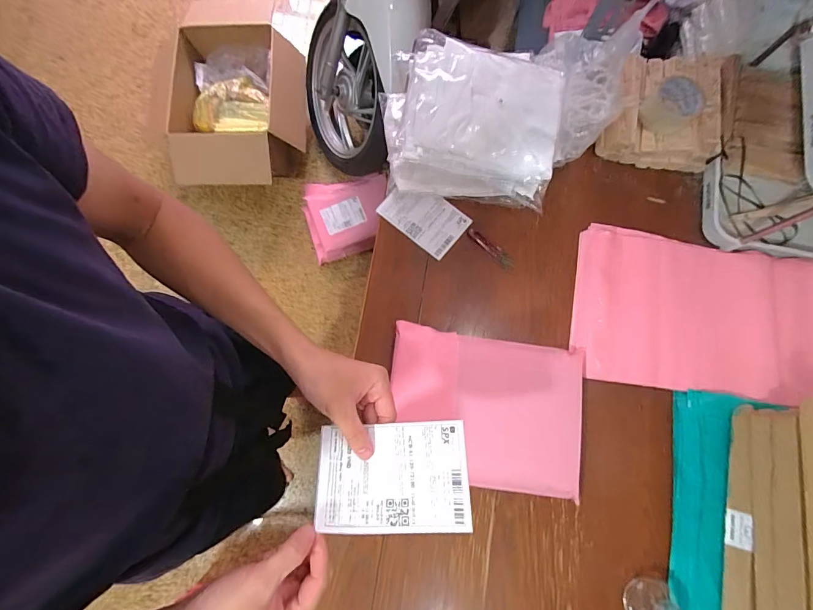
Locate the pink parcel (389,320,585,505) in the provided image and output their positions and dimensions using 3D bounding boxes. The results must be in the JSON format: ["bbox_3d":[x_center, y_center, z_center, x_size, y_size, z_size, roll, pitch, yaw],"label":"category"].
[{"bbox_3d":[0.123,0.165,0.629,0.303,0.054,0.228,9,78,1],"label":"pink parcel"}]

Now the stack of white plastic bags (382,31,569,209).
[{"bbox_3d":[0.110,-0.323,0.699,0.306,0.127,0.244,7,77,0],"label":"stack of white plastic bags"}]

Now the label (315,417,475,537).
[{"bbox_3d":[-0.015,0.173,0.395,0.148,0.027,0.100,-3,78,-1],"label":"label"}]

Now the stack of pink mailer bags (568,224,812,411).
[{"bbox_3d":[0.531,0.022,0.684,0.466,0.028,0.270,11,77,1],"label":"stack of pink mailer bags"}]

